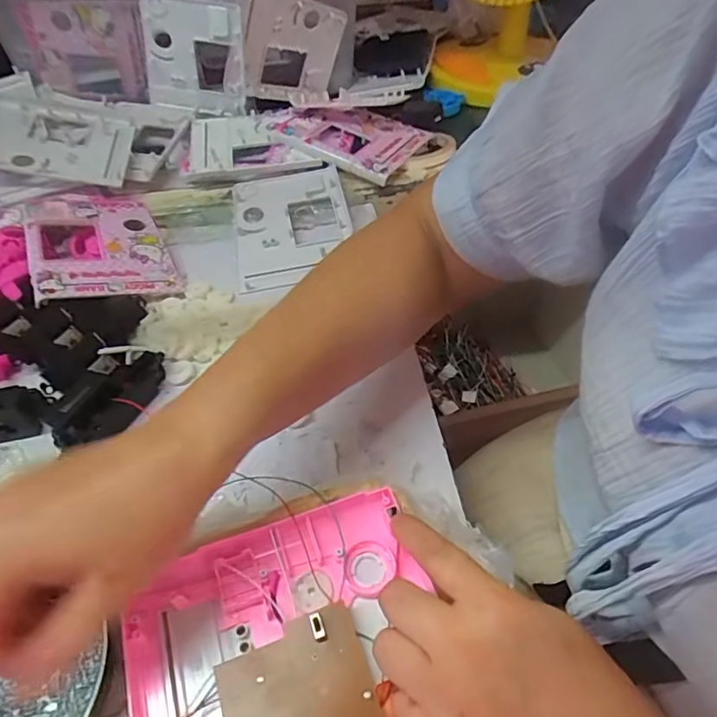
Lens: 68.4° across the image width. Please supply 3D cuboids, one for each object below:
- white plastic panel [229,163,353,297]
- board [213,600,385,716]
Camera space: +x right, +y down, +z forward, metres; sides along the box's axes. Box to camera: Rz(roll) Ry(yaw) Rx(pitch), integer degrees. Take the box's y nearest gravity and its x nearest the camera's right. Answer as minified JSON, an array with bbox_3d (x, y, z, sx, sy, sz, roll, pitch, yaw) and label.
[{"bbox_3d":[-0.067,-0.135,0.533,0.111,0.010,0.144,-8,62,-4],"label":"white plastic panel"},{"bbox_3d":[-0.028,0.169,0.258,0.073,0.008,0.073,-16,53,-13],"label":"board"}]

